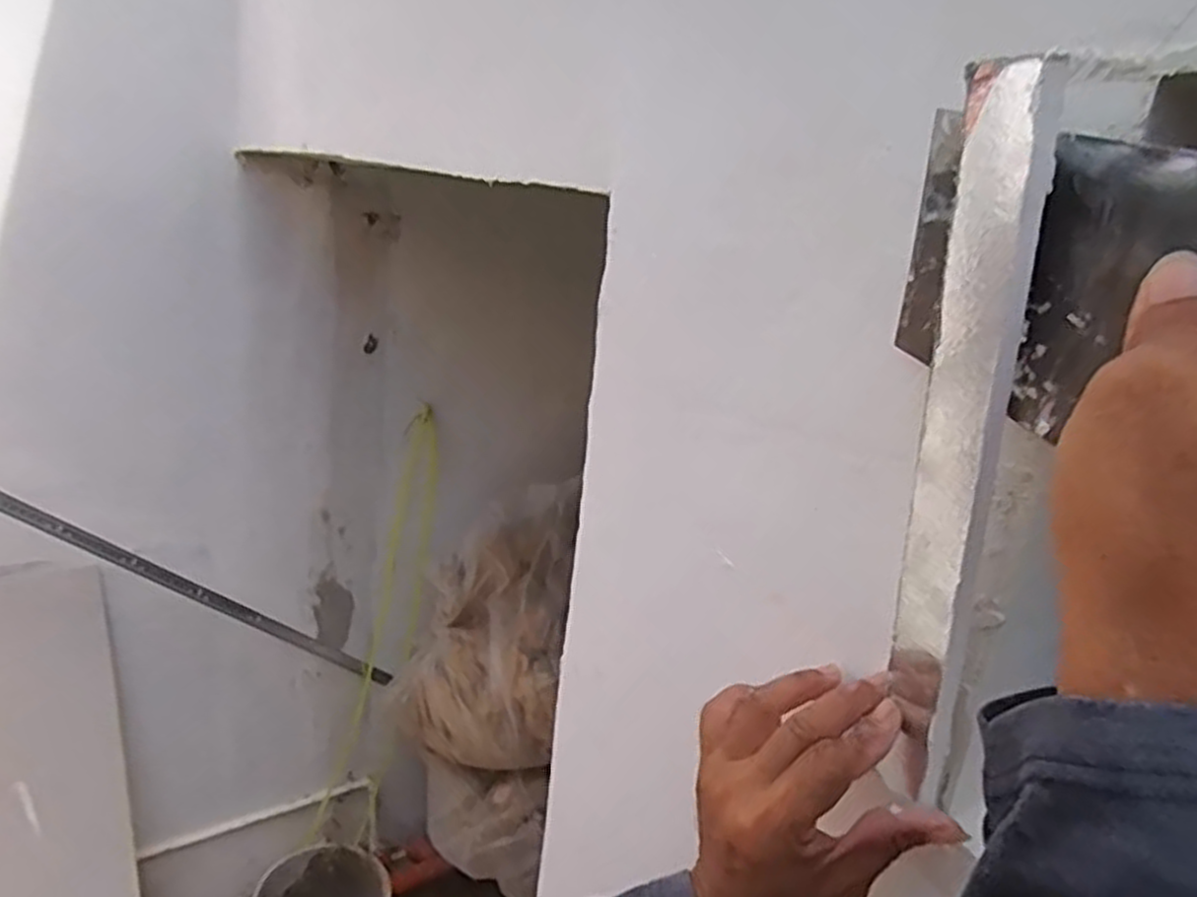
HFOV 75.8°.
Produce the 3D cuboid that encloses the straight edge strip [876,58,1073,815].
[{"bbox_3d":[0.144,0.014,0.313,0.012,0.302,0.037,-8,21,-19],"label":"straight edge strip"}]

